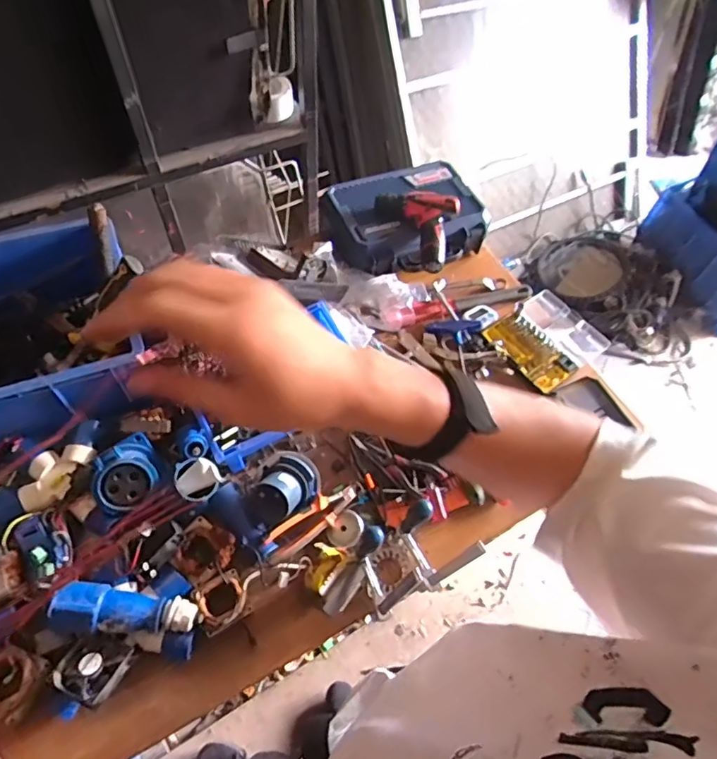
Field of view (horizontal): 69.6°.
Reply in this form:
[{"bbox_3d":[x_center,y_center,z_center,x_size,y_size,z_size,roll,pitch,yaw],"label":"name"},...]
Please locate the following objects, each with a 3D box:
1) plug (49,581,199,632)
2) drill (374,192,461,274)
[{"bbox_3d":[-0.340,0.339,0.753,0.192,0.071,0.061,12,46,-16],"label":"plug"},{"bbox_3d":[0.114,-0.332,1.141,0.178,0.088,0.181,2,57,-3],"label":"drill"}]

